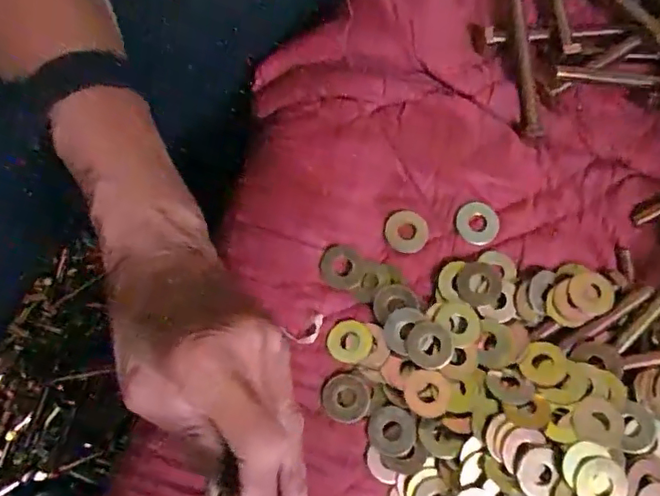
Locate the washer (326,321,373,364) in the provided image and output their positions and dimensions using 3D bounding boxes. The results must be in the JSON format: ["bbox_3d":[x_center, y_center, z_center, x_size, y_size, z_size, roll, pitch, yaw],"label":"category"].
[{"bbox_3d":[0.011,0.051,0.305,0.024,0.005,0.022,15,77,3],"label":"washer"}]

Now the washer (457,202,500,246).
[{"bbox_3d":[0.085,-0.015,0.320,0.024,0.004,0.024,0,76,0],"label":"washer"}]

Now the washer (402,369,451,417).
[{"bbox_3d":[0.051,0.075,0.290,0.022,0.004,0.023,14,77,3],"label":"washer"}]

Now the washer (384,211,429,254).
[{"bbox_3d":[0.044,-0.009,0.319,0.024,0.004,0.024,0,76,0],"label":"washer"}]

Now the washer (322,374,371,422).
[{"bbox_3d":[0.009,0.080,0.298,0.025,0.004,0.024,15,77,3],"label":"washer"}]

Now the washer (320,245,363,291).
[{"bbox_3d":[0.006,0.010,0.313,0.023,0.004,0.024,15,77,3],"label":"washer"}]

